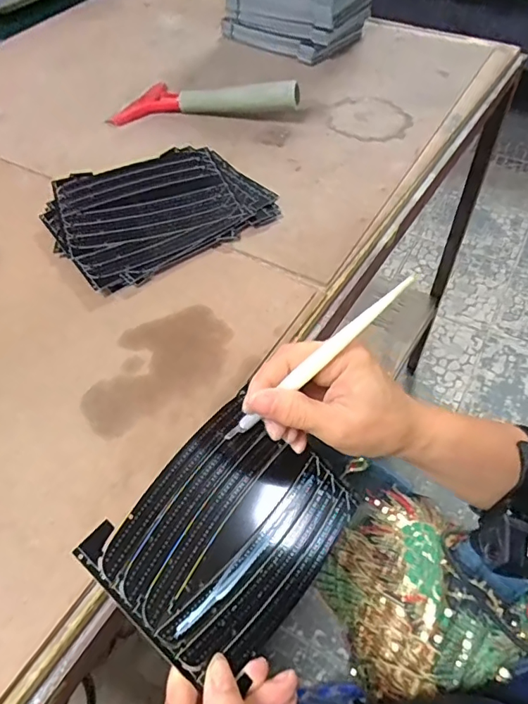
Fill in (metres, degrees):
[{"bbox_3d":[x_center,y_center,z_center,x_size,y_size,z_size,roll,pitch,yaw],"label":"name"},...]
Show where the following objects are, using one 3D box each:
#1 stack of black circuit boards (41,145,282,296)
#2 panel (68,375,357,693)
[{"bbox_3d":[-0.100,-0.139,0.468,0.191,0.013,0.159,-29,57,-20],"label":"stack of black circuit boards"},{"bbox_3d":[-0.013,0.104,0.305,0.115,0.008,0.148,49,50,-2],"label":"panel"}]

